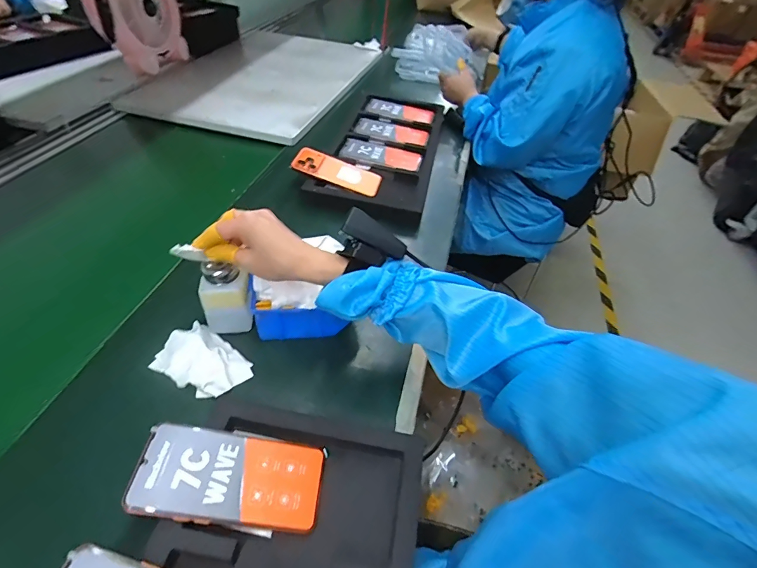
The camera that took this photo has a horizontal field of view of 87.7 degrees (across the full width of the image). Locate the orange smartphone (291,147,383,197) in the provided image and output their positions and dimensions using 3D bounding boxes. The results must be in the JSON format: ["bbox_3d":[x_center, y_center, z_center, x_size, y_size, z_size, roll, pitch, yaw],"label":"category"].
[{"bbox_3d":[-0.076,-0.213,0.747,0.164,0.012,0.085,19,47,-7],"label":"orange smartphone"}]

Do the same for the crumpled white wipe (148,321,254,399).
[{"bbox_3d":[-0.208,0.088,0.465,0.099,0.025,0.075,31,51,23],"label":"crumpled white wipe"}]

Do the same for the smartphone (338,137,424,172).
[{"bbox_3d":[0.006,-0.273,0.827,0.167,0.008,0.065,15,46,9],"label":"smartphone"}]

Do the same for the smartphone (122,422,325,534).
[{"bbox_3d":[-0.135,0.179,0.365,0.163,0.006,0.073,14,47,-11],"label":"smartphone"}]

